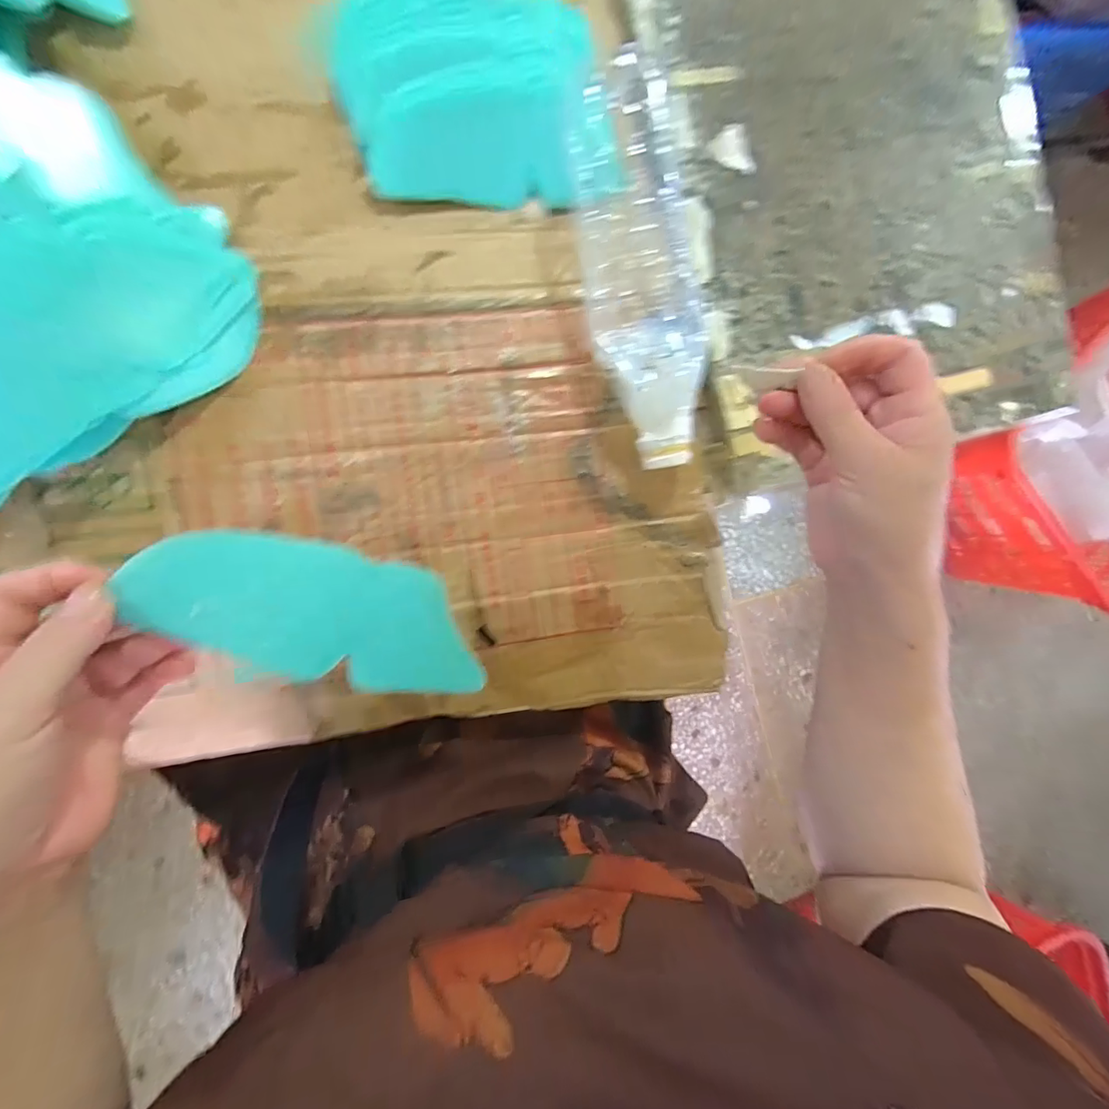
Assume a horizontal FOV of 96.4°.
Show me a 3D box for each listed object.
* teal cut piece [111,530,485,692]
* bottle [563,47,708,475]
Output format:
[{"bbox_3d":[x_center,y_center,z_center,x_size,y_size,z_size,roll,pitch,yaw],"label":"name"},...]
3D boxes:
[{"bbox_3d":[-0.116,0.031,0.255,0.166,0.005,0.067,15,85,-23],"label":"teal cut piece"},{"bbox_3d":[0.053,-0.172,0.315,0.068,0.056,0.233,-12,93,-7],"label":"bottle"}]

